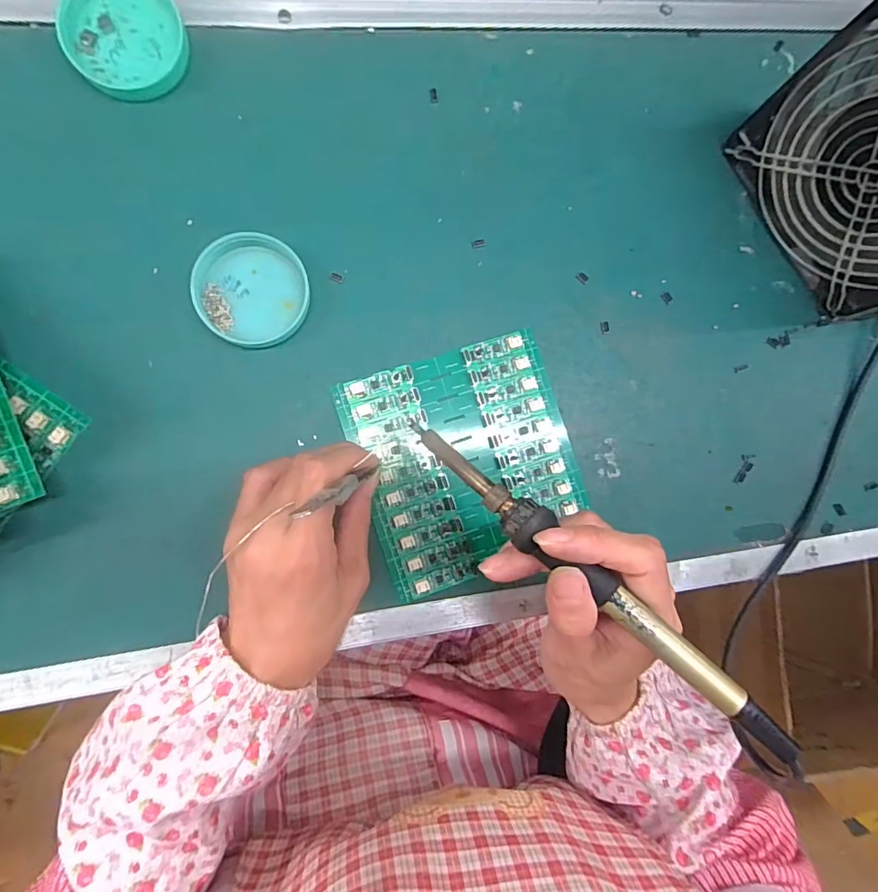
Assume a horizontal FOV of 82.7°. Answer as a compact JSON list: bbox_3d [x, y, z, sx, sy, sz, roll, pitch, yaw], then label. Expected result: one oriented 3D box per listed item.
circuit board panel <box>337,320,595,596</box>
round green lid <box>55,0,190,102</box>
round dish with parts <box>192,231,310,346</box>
[{"bbox_3d":[0.019,0.009,0.315,0.132,0.004,0.137,-19,90,-9],"label":"circuit board panel"},{"bbox_3d":[-0.184,-0.239,0.290,0.068,0.013,0.064,0,88,-8],"label":"round green lid"},{"bbox_3d":[-0.110,-0.091,0.295,0.062,0.017,0.061,0,88,-8],"label":"round dish with parts"}]

